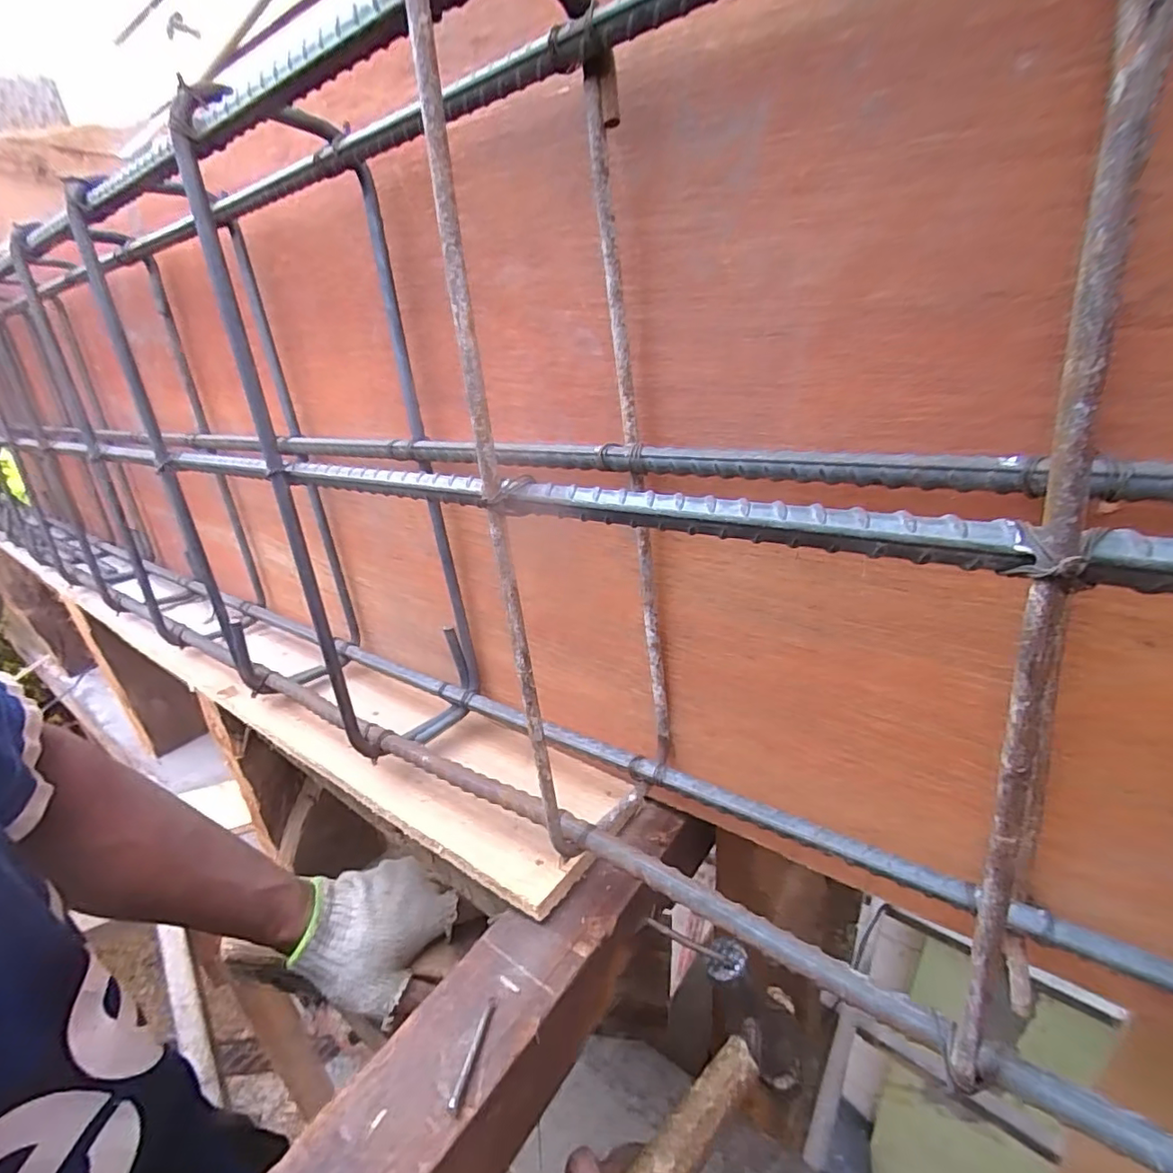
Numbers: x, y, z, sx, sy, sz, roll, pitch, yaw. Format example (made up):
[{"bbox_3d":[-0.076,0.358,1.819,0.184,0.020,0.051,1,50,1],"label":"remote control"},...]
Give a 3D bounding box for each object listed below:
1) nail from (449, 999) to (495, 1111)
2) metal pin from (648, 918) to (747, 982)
[{"bbox_3d":[-0.047,0.193,0.231,0.004,0.004,0.040,2,26,15],"label":"nail"},{"bbox_3d":[0.060,0.201,0.309,0.057,0.015,0.019,24,25,-5],"label":"metal pin"}]

